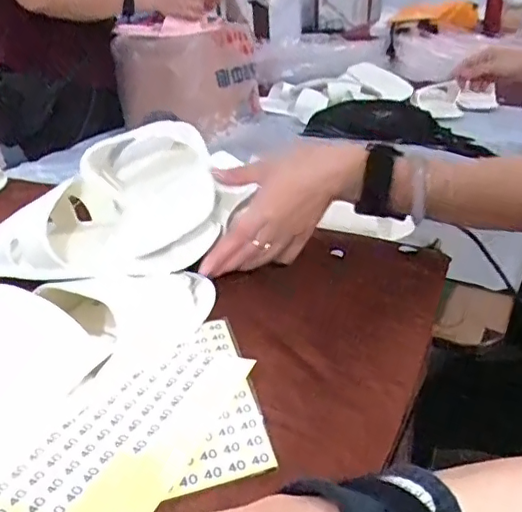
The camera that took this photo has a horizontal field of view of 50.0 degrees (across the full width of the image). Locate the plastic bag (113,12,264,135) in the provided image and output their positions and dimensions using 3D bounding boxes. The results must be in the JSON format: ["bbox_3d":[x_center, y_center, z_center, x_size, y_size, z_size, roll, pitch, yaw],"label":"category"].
[{"bbox_3d":[-0.179,-0.446,1.352,0.302,0.197,0.219,8,31,21],"label":"plastic bag"}]

